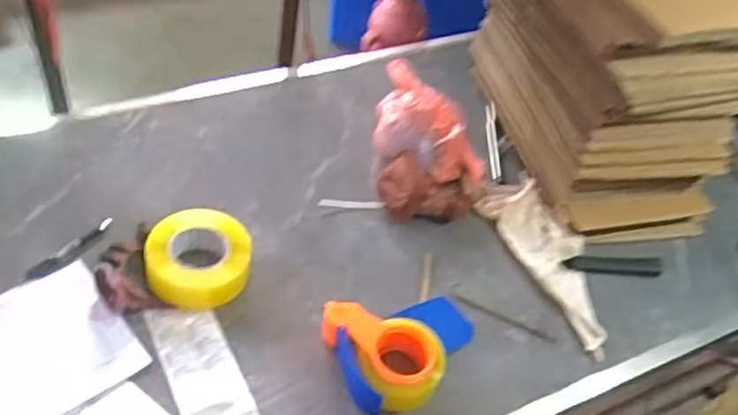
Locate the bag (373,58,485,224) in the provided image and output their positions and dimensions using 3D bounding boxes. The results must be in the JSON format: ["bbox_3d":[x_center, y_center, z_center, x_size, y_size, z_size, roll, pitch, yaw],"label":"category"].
[{"bbox_3d":[0.094,-0.102,1.116,0.169,0.118,0.253,5,45,-2],"label":"bag"}]

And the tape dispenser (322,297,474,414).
[{"bbox_3d":[0.053,0.169,0.890,0.190,0.056,0.144,-12,48,-18],"label":"tape dispenser"}]

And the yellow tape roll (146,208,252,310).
[{"bbox_3d":[-0.225,0.069,0.945,0.130,0.056,0.133,4,45,-4],"label":"yellow tape roll"}]

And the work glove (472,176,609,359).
[{"bbox_3d":[0.275,0.068,1.024,0.103,0.043,0.299,-17,50,-23],"label":"work glove"}]

